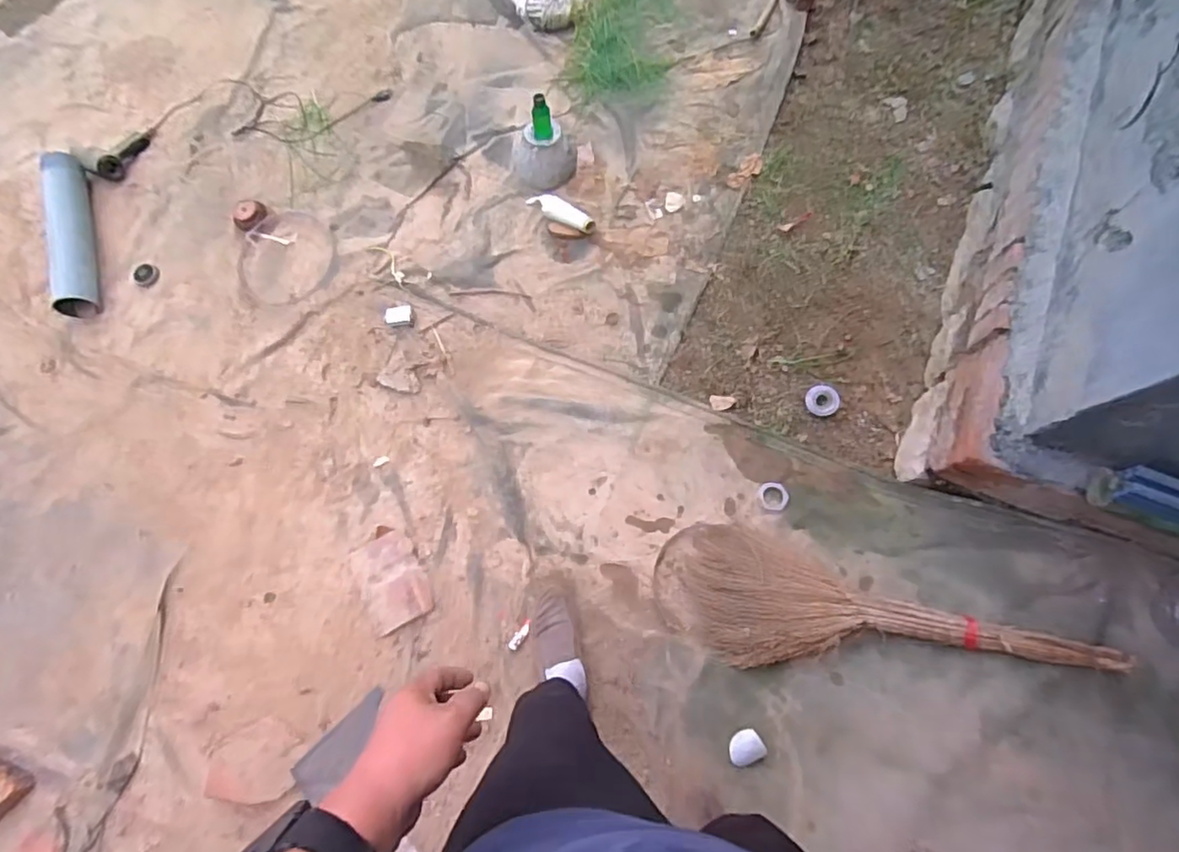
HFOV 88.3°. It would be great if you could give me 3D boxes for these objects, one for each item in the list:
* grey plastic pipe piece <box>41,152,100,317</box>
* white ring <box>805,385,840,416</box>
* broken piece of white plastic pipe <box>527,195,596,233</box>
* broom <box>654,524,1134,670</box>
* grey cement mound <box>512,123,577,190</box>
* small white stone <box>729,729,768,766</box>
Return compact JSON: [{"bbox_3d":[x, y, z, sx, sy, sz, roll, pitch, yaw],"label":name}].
[{"bbox_3d":[-1.243,-0.465,1.459,0.094,0.069,0.430,-12,73,-2],"label":"grey plastic pipe piece"},{"bbox_3d":[0.501,-0.055,1.301,0.068,0.018,0.068,-1,73,2],"label":"white ring"},{"bbox_3d":[-0.071,-0.511,1.451,0.181,0.041,0.056,31,77,10],"label":"broken piece of white plastic pipe"},{"bbox_3d":[0.496,0.347,1.117,0.754,0.074,0.254,5,75,22],"label":"broom"},{"bbox_3d":[-0.109,-0.665,1.469,0.154,0.116,0.156,-11,73,-1],"label":"grey cement mound"},{"bbox_3d":[0.289,0.595,1.124,0.064,0.040,0.056,-28,75,-6],"label":"small white stone"}]

